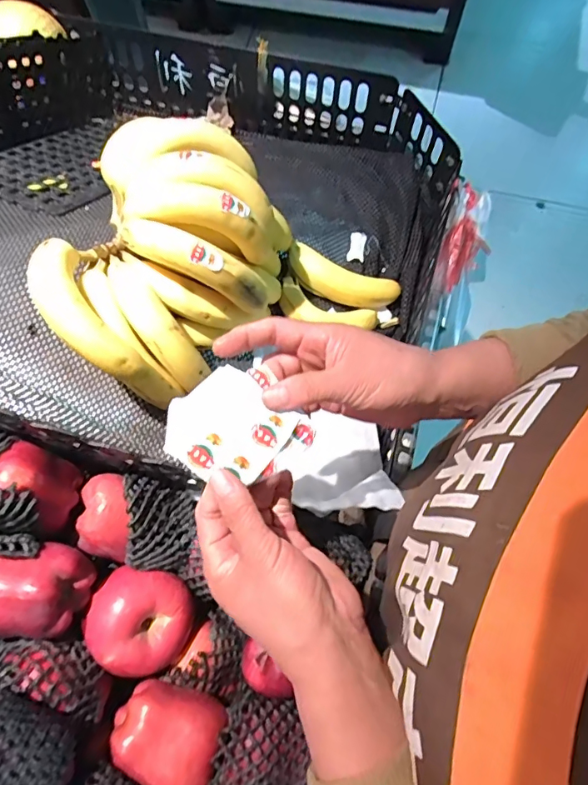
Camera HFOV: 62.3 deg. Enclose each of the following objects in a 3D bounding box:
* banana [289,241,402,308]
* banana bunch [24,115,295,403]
[{"bbox_3d":[0.071,-0.152,0.668,0.172,0.034,0.049,15,69,-20],"label":"banana"},{"bbox_3d":[-0.127,-0.139,0.515,0.192,0.140,0.277,20,71,8],"label":"banana bunch"}]

